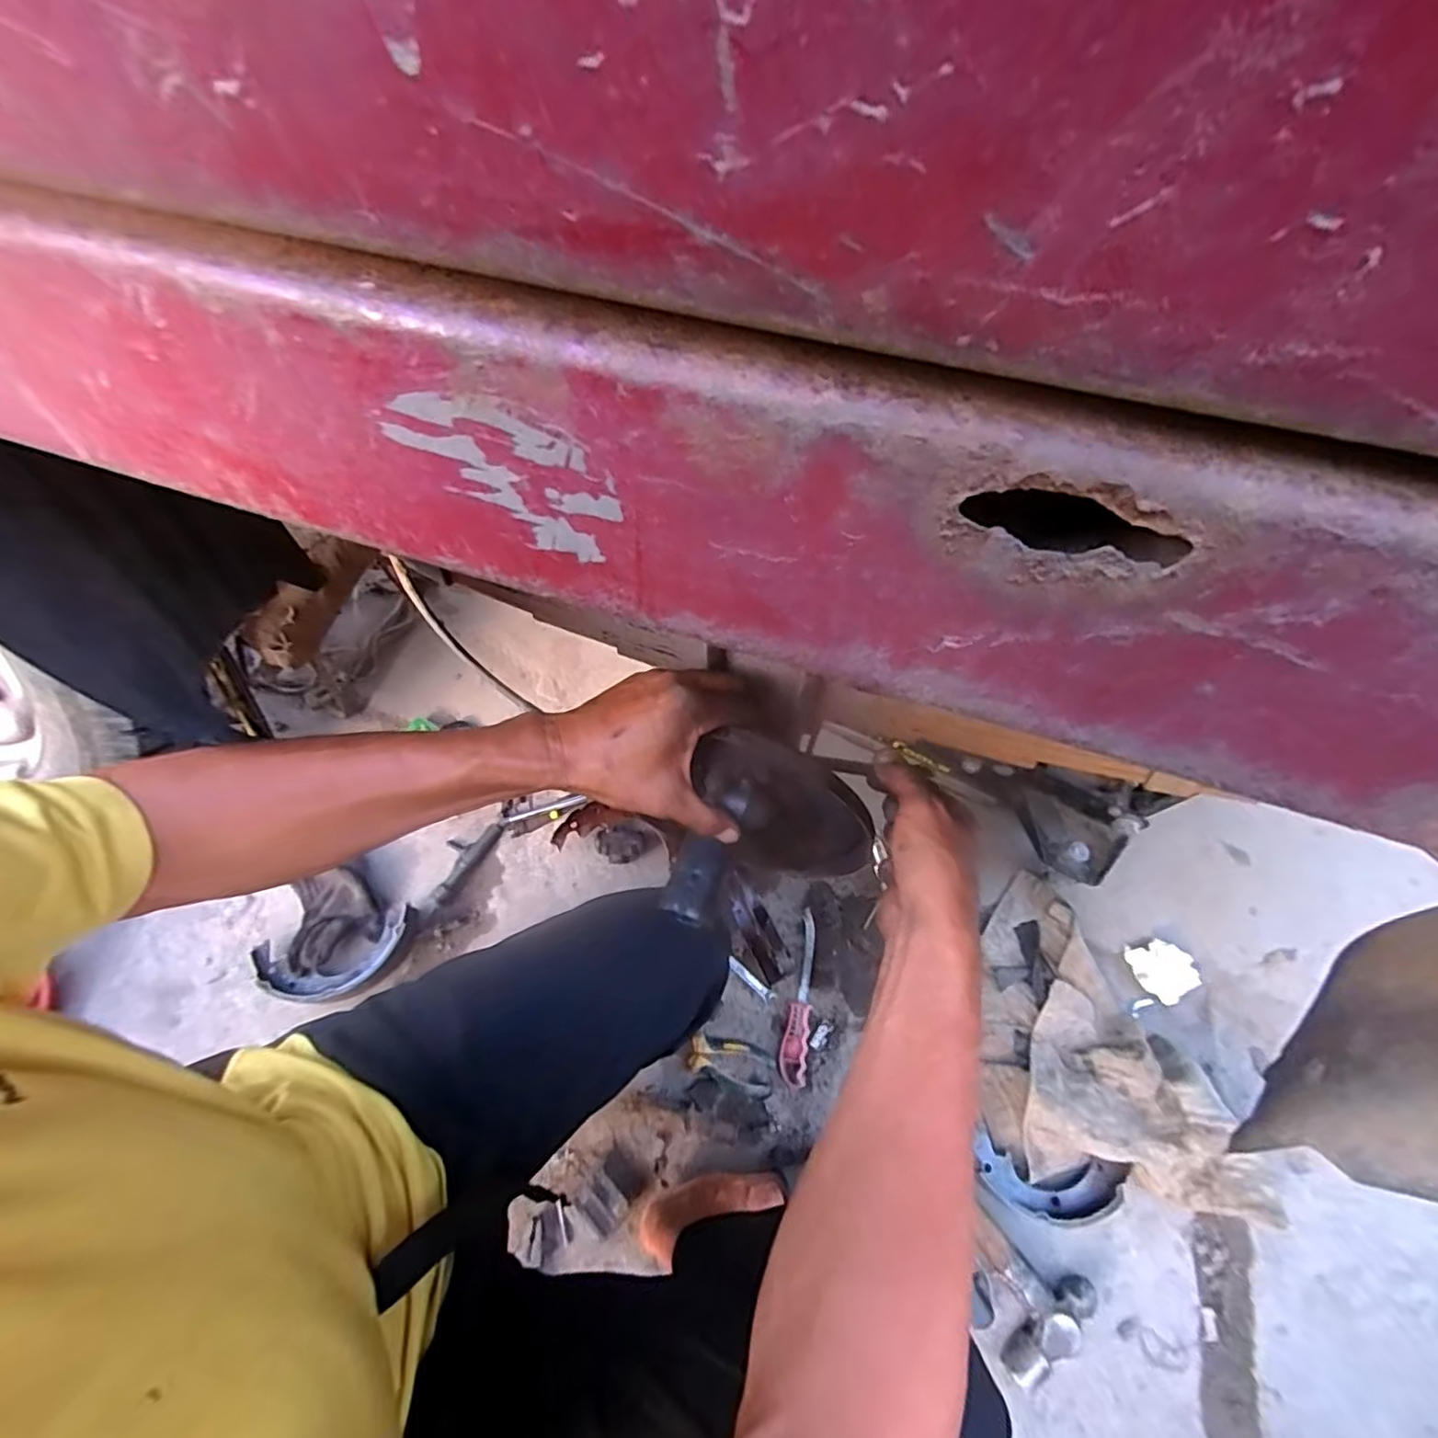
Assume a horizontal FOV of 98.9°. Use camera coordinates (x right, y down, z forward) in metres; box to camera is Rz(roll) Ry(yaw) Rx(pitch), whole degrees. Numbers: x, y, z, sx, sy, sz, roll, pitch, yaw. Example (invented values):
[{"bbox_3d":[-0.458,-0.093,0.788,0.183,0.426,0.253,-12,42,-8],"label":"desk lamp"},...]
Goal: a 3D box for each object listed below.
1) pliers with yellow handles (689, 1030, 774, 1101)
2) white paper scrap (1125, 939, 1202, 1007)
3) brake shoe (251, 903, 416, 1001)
[{"bbox_3d":[0.018,0.439,0.783,0.113,0.017,0.051,21,66,9],"label":"pliers with yellow handles"},{"bbox_3d":[0.600,0.338,0.828,0.074,0.011,0.081,-30,81,-1],"label":"white paper scrap"},{"bbox_3d":[-0.516,0.326,0.824,0.208,0.038,0.098,-14,66,-8],"label":"brake shoe"}]

